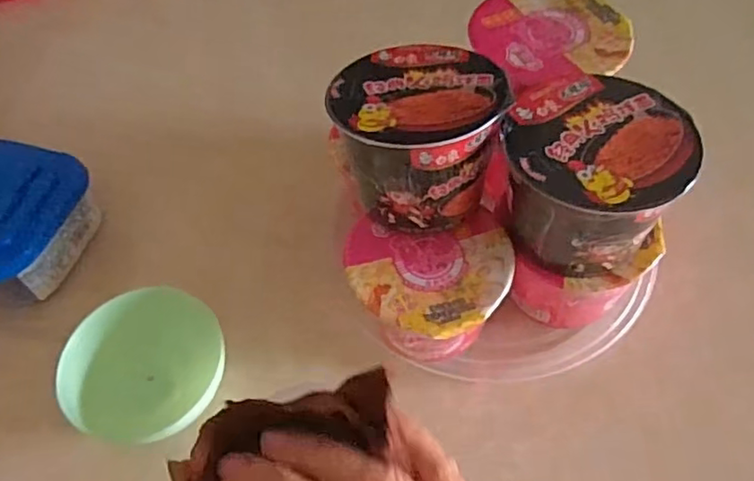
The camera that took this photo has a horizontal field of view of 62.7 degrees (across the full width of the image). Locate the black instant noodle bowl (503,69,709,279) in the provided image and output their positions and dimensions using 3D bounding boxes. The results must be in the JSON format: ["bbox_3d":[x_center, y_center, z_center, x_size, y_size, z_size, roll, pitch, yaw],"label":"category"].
[{"bbox_3d":[0.118,-0.032,0.352,0.094,0.076,0.093,-2,56,3],"label":"black instant noodle bowl"}]

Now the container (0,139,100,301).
[{"bbox_3d":[-0.268,-0.013,0.447,0.101,0.049,0.114,14,58,13],"label":"container"}]

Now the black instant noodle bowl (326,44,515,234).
[{"bbox_3d":[0.025,-0.064,0.363,0.094,0.064,0.094,-2,56,3],"label":"black instant noodle bowl"}]

